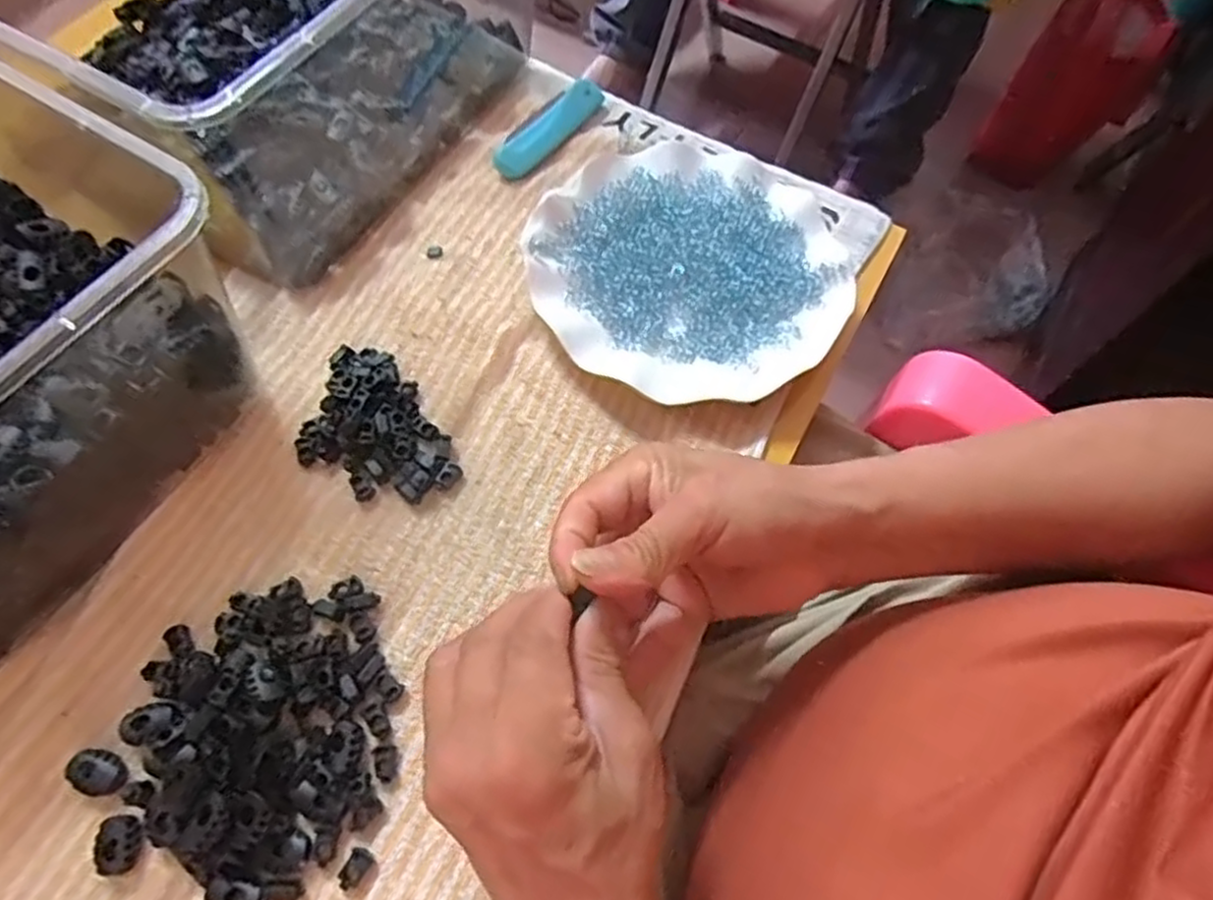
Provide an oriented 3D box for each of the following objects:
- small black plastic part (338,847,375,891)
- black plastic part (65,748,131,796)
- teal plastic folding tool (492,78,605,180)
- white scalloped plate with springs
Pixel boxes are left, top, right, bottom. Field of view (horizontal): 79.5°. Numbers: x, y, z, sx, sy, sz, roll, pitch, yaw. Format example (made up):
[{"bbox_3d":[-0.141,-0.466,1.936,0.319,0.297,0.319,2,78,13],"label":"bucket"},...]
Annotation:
[{"bbox_3d":[-0.104,0.173,0.301,0.009,0.004,0.016,24,64,9],"label":"small black plastic part"},{"bbox_3d":[-0.217,0.137,0.310,0.026,0.006,0.017,22,64,8],"label":"black plastic part"},{"bbox_3d":[-0.039,-0.216,0.490,0.021,0.017,0.099,33,66,13],"label":"teal plastic folding tool"},{"bbox_3d":[0.048,-0.105,0.434,0.180,0.026,0.174,1,63,-2],"label":"white scalloped plate with springs"}]

